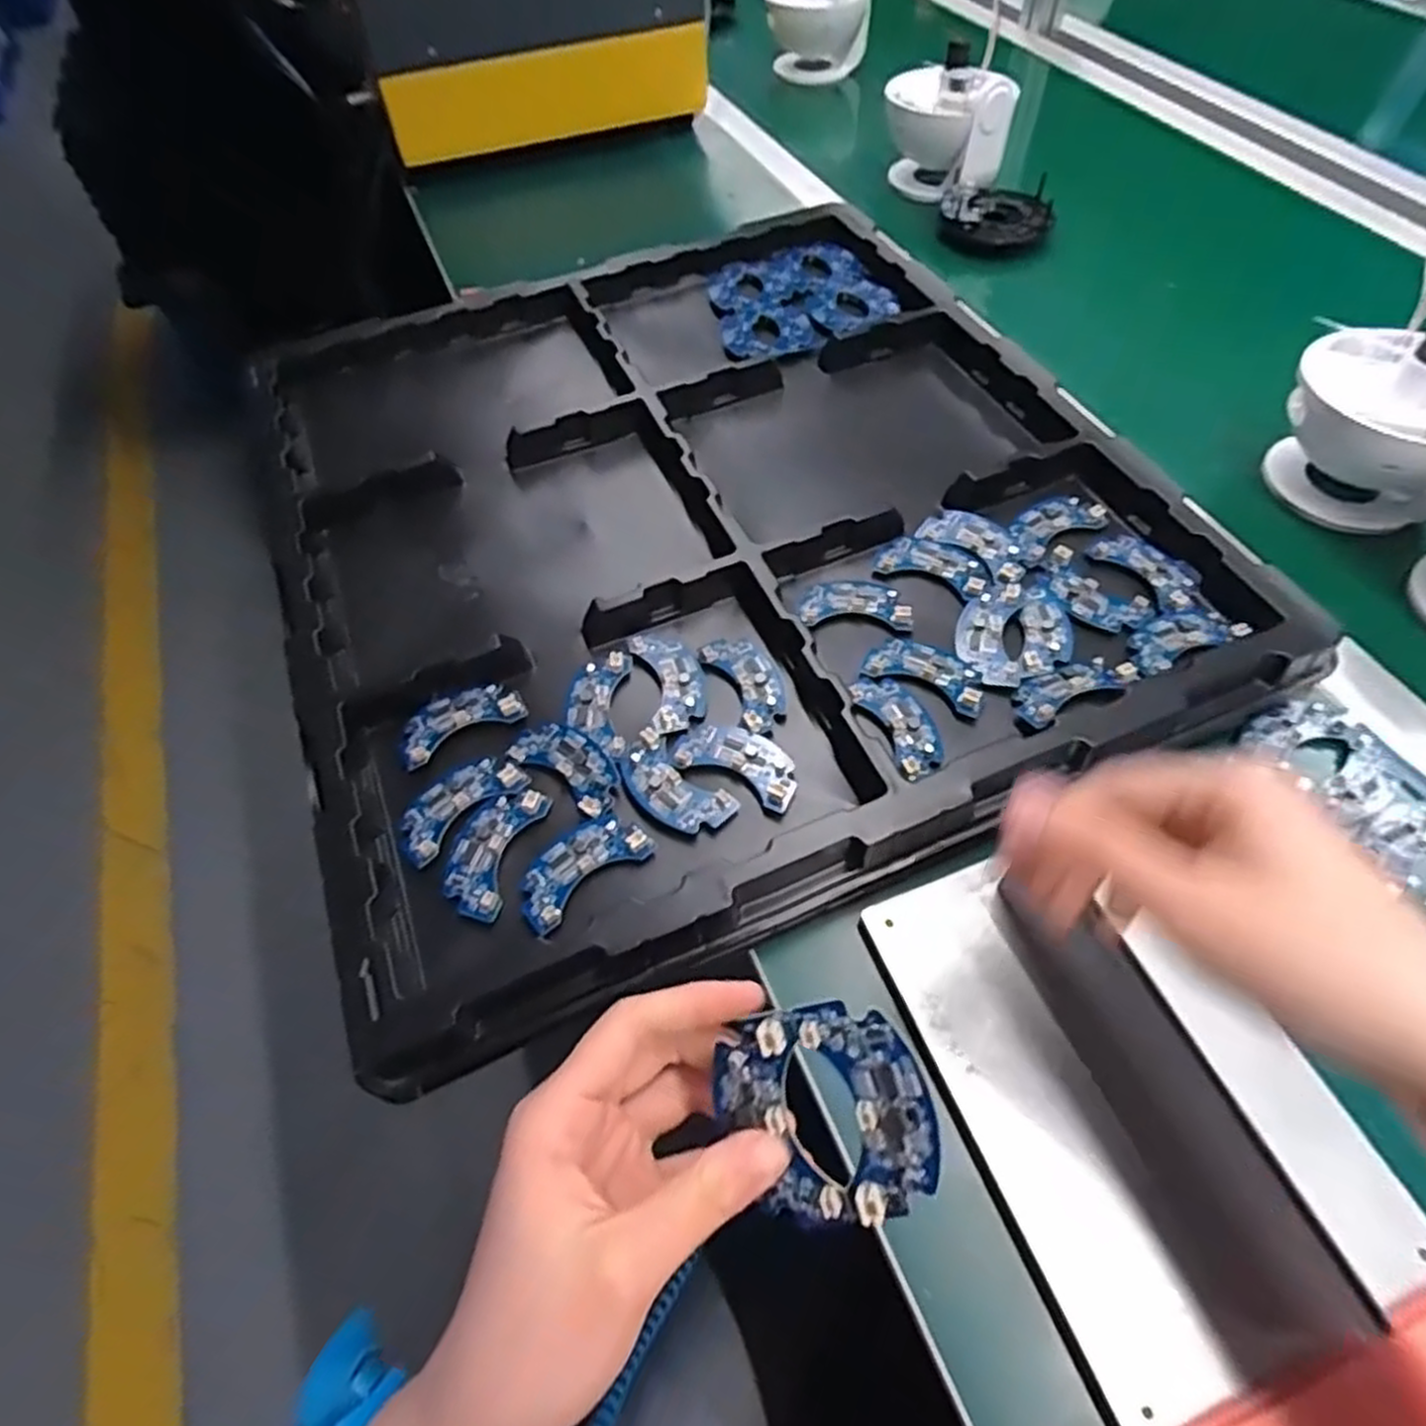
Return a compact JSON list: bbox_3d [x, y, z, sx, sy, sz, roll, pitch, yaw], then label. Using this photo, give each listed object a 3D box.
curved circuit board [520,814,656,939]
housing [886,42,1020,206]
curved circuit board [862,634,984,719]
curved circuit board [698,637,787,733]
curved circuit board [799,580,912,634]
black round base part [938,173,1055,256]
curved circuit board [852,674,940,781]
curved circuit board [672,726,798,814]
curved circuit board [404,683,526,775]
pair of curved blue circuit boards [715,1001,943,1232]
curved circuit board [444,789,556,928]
[{"bbox_3d":[-0.062,0.070,0.360,0.063,0.008,0.035,-37,64,-19],"label":"curved circuit board"},{"bbox_3d":[0.220,-0.547,0.744,0.115,0.107,0.099,9,59,8],"label":"housing"},{"bbox_3d":[0.114,-0.023,0.410,0.062,0.007,0.034,27,63,18],"label":"curved circuit board"},{"bbox_3d":[0.019,-0.018,0.414,0.031,0.007,0.060,-23,60,-11],"label":"curved circuit board"},{"bbox_3d":[0.081,-0.064,0.442,0.061,0.006,0.034,4,58,5],"label":"curved circuit board"},{"bbox_3d":[0.262,-0.463,0.722,0.098,0.033,0.080,9,59,8],"label":"black round base part"},{"bbox_3d":[0.096,0.005,0.393,0.030,0.004,0.063,-21,60,-10],"label":"curved circuit board"},{"bbox_3d":[0.014,0.023,0.387,0.061,0.004,0.034,24,62,16],"label":"curved circuit board"},{"bbox_3d":[-0.133,0.002,0.410,0.065,0.007,0.032,-26,61,-13],"label":"curved circuit board"},{"bbox_3d":[0.034,0.122,0.235,0.061,0.007,0.062,-27,81,15],"label":"pair of curved blue circuit boards"},{"bbox_3d":[-0.105,0.064,0.367,0.035,0.009,0.064,14,60,11],"label":"curved circuit board"}]

